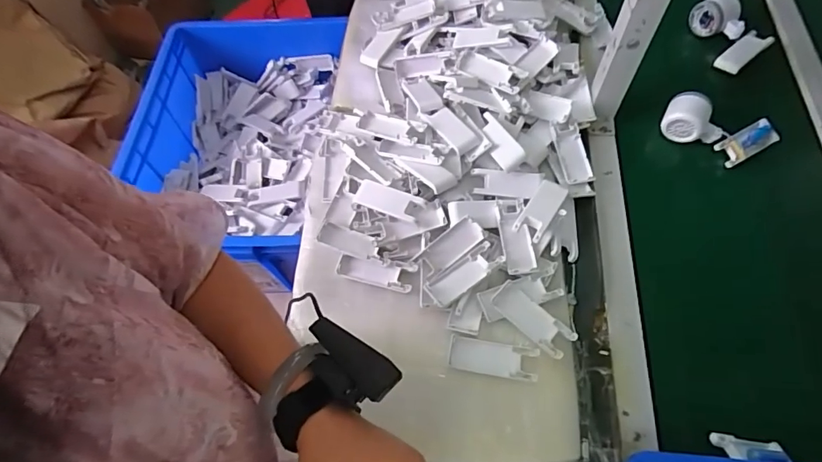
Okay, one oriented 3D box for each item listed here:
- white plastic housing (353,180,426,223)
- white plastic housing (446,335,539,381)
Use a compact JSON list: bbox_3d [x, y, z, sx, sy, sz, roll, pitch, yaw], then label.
[{"bbox_3d":[-0.032,-0.042,0.637,0.094,0.014,0.036,22,66,14],"label":"white plastic housing"},{"bbox_3d":[0.097,0.151,0.553,0.101,0.004,0.038,8,63,8],"label":"white plastic housing"}]

